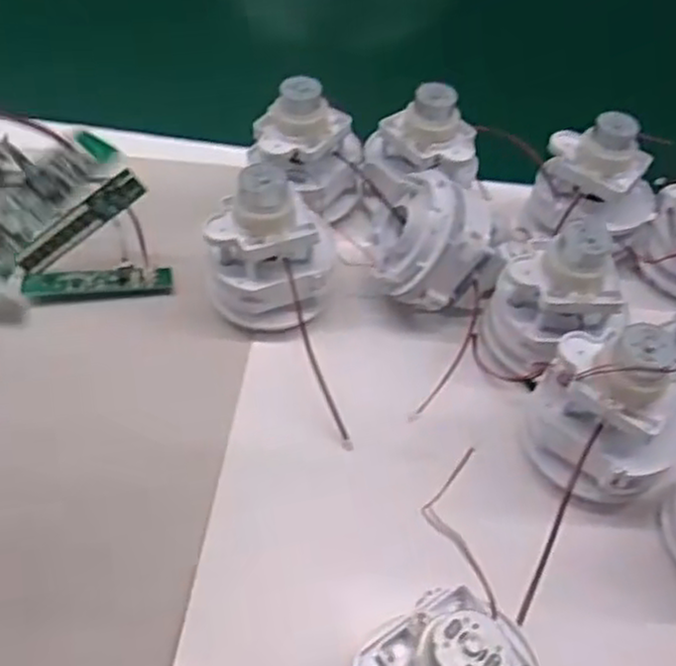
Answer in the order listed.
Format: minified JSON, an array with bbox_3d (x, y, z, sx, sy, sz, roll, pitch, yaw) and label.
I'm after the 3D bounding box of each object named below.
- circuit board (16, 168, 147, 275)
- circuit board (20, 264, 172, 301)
[{"bbox_3d":[-0.143,-0.060,0.408,0.083,0.015,0.009,-34,55,10],"label":"circuit board"},{"bbox_3d":[-0.134,-0.029,0.413,0.079,0.008,0.022,-6,52,-10],"label":"circuit board"}]

